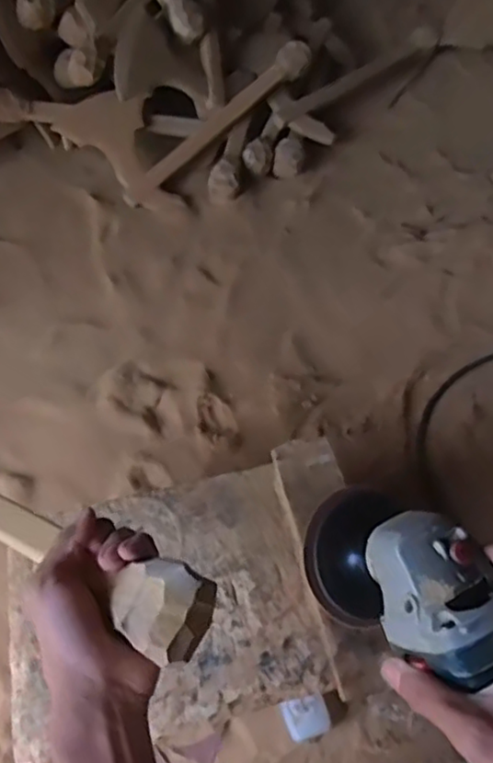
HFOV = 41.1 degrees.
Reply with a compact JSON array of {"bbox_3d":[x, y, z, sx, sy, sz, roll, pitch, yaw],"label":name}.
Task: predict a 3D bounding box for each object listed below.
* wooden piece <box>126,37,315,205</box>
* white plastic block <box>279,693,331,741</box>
[{"bbox_3d":[-0.046,-0.414,1.067,0.377,0.045,0.044,-40,67,1],"label":"wooden piece"},{"bbox_3d":[0.062,0.348,0.679,0.044,0.029,0.037,-13,61,-11],"label":"white plastic block"}]

